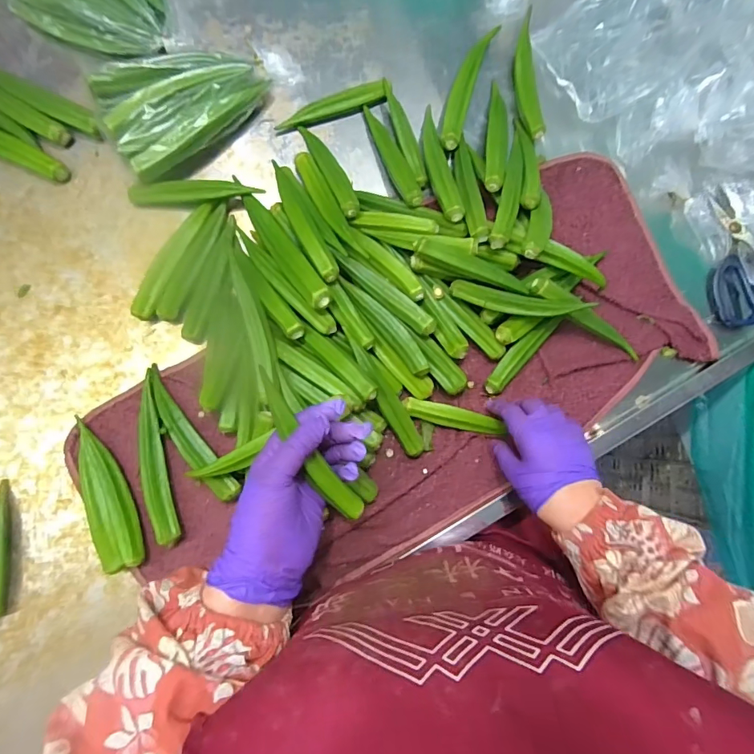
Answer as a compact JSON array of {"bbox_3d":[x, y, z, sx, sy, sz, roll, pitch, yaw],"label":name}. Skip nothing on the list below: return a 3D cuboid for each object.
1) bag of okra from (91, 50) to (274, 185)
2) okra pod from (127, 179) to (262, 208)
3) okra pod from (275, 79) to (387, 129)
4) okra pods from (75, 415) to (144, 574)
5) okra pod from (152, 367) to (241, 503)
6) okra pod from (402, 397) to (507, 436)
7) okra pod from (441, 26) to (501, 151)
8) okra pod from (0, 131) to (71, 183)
[{"bbox_3d":[-0.197,-0.285,0.472,0.176,0.046,0.110,-33,85,-8],"label":"bag of okra"},{"bbox_3d":[-0.187,-0.189,0.463,0.130,0.023,0.020,-6,82,-5],"label":"okra pod"},{"bbox_3d":[-0.049,-0.295,0.490,0.120,0.020,0.019,-19,84,-7],"label":"okra pod"},{"bbox_3d":[-0.259,0.112,0.432,0.041,0.021,0.143,-18,83,-7],"label":"okra pods"},{"bbox_3d":[-0.185,0.056,0.438,0.026,0.016,0.151,-35,86,-8],"label":"okra pod"},{"bbox_3d":[0.076,0.040,0.450,0.099,0.013,0.020,14,81,0],"label":"okra pod"},{"bbox_3d":[0.100,-0.326,0.509,0.026,0.020,0.159,19,81,-2],"label":"okra pod"},{"bbox_3d":[-0.397,-0.243,0.466,0.160,0.014,0.025,22,81,-1],"label":"okra pod"}]

